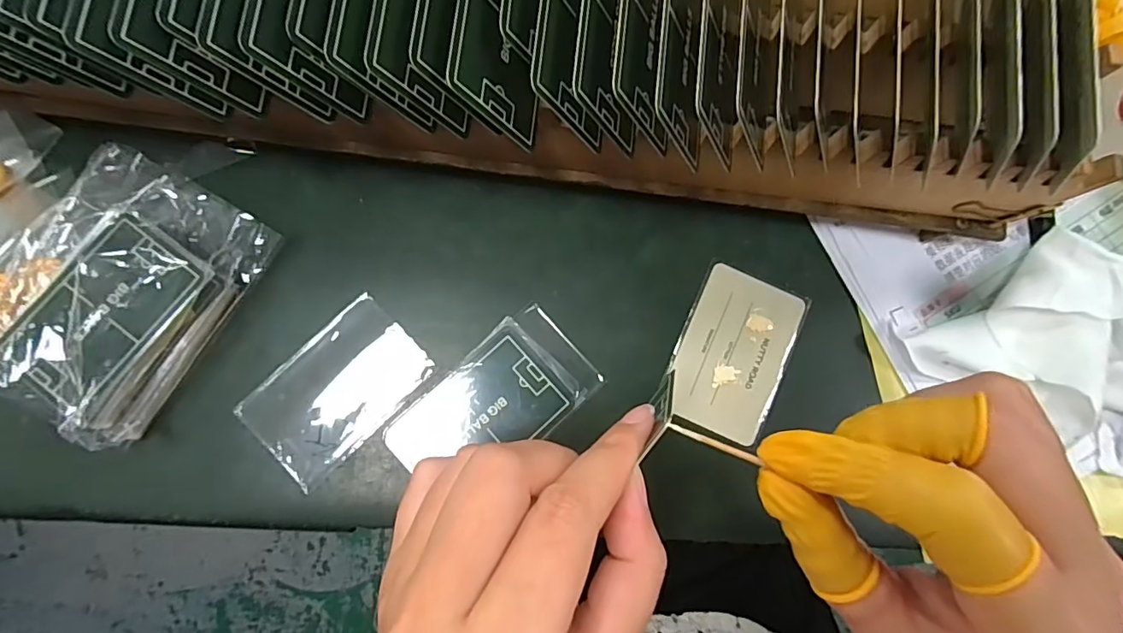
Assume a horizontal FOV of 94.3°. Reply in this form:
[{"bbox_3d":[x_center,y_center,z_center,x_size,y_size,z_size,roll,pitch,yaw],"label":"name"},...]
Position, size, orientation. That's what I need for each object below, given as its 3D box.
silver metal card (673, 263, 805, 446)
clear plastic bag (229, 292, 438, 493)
[{"bbox_3d":[0.091,0.019,0.277,0.054,0.004,0.085,23,81,3],"label":"silver metal card"},{"bbox_3d":[-0.115,0.037,0.267,0.086,0.006,0.058,-44,86,-11],"label":"clear plastic bag"}]

